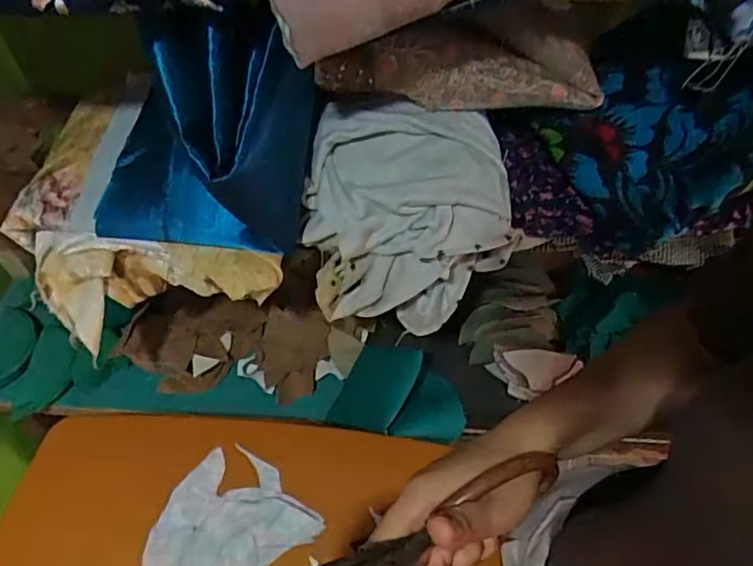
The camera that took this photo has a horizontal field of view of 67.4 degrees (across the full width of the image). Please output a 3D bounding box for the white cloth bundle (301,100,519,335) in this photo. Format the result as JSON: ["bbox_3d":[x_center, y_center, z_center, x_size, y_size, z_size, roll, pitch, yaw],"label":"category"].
[{"bbox_3d":[0.029,-0.062,0.536,0.179,0.168,0.127,1,52,1],"label":"white cloth bundle"}]

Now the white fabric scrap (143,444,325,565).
[{"bbox_3d":[-0.154,0.247,0.527,0.145,0.013,0.173,31,58,22],"label":"white fabric scrap"}]

